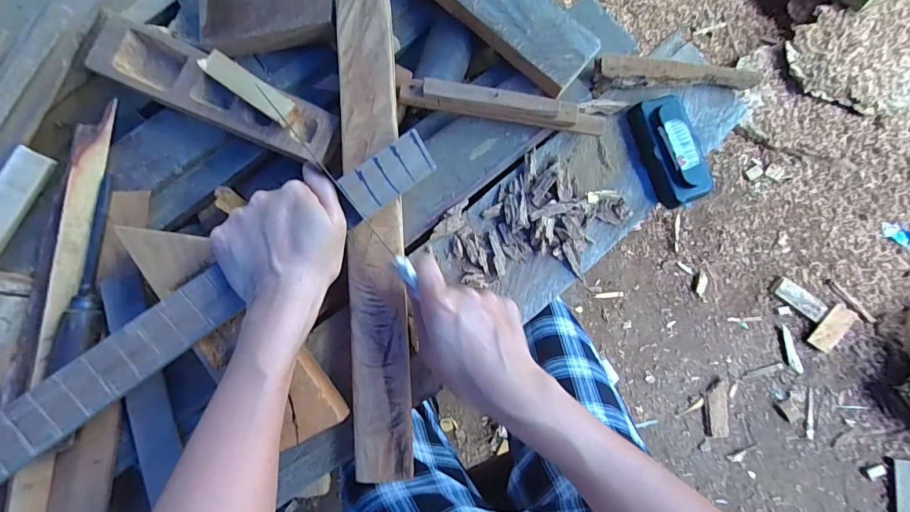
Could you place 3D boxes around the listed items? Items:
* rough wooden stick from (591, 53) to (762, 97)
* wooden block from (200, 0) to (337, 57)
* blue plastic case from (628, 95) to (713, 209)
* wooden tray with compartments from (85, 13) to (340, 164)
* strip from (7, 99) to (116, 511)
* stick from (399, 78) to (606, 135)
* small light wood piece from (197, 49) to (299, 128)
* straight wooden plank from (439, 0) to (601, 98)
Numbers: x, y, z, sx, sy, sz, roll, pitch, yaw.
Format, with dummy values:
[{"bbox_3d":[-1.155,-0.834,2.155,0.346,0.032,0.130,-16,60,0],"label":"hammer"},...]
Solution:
[{"bbox_3d":[0.214,-0.178,0.403,0.149,0.025,0.027,0,81,2],"label":"rough wooden stick"},{"bbox_3d":[-0.182,-0.242,0.394,0.137,0.029,0.084,-6,81,1],"label":"wooden block"},{"bbox_3d":[0.209,-0.103,0.392,0.050,0.029,0.102,-18,81,-1],"label":"blue plastic case"},{"bbox_3d":[-0.232,-0.159,0.395,0.260,0.025,0.060,25,83,6],"label":"wooden tray with compartments"},{"bbox_3d":[-0.352,0.059,0.366,0.020,0.022,0.398,3,81,3],"label":"strip"},{"bbox_3d":[0.044,-0.140,0.377,0.191,0.029,0.019,9,81,4],"label":"stick"},{"bbox_3d":[-0.189,-0.155,0.376,0.101,0.014,0.025,35,84,7],"label":"small light wood piece"},{"bbox_3d":[0.035,-0.248,0.394,0.219,0.028,0.072,42,85,8],"label":"straight wooden plank"}]

